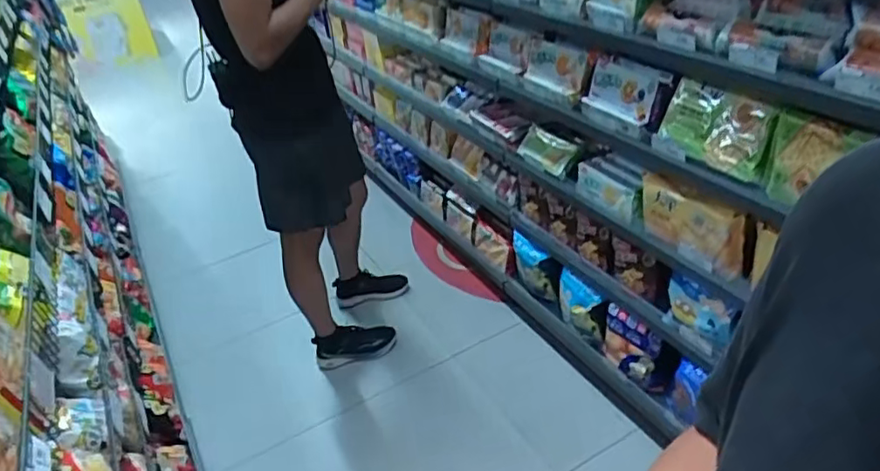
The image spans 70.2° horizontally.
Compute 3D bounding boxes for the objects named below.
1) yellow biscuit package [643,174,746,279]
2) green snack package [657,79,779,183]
[{"bbox_3d":[0.564,-0.025,1.428,0.033,0.158,0.274,-22,36,-21],"label":"yellow biscuit package"},{"bbox_3d":[0.577,-0.228,1.320,0.073,0.144,0.250,5,26,-31],"label":"green snack package"}]

